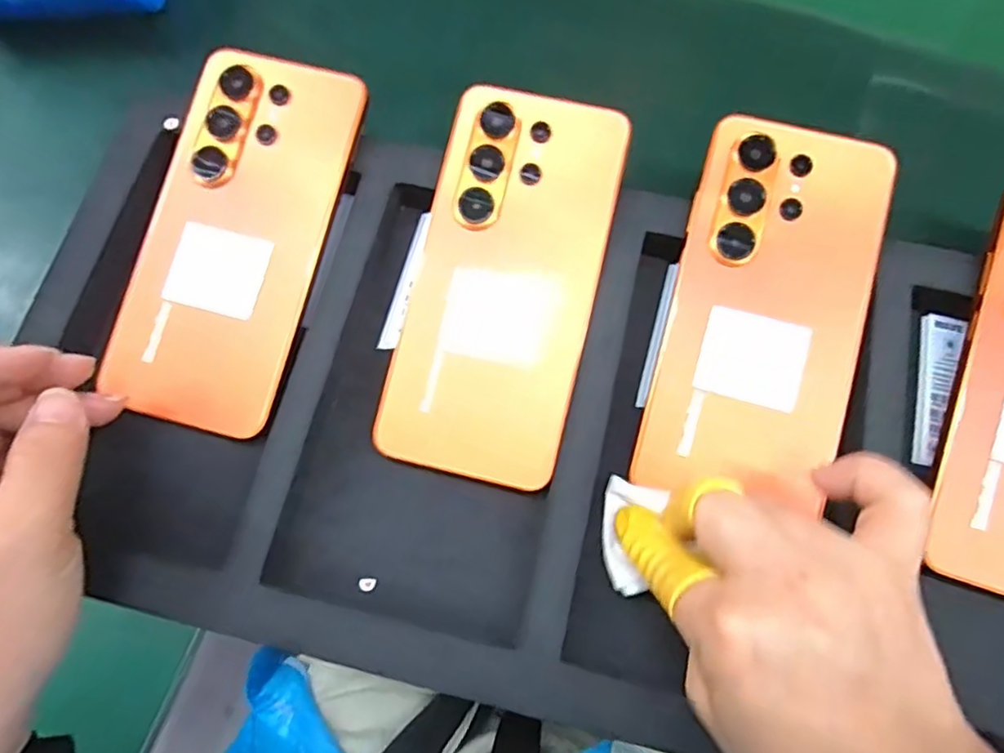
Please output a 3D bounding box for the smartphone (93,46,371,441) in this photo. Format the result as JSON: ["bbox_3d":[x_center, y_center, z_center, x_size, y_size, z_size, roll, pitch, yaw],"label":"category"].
[{"bbox_3d":[-0.117,-0.062,0.273,0.078,0.008,0.165,14,82,4],"label":"smartphone"}]

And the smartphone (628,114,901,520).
[{"bbox_3d":[0.110,-0.028,0.257,0.078,0.008,0.161,18,84,5],"label":"smartphone"}]

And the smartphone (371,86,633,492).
[{"bbox_3d":[0.002,-0.041,0.266,0.077,0.005,0.166,14,84,4],"label":"smartphone"}]

